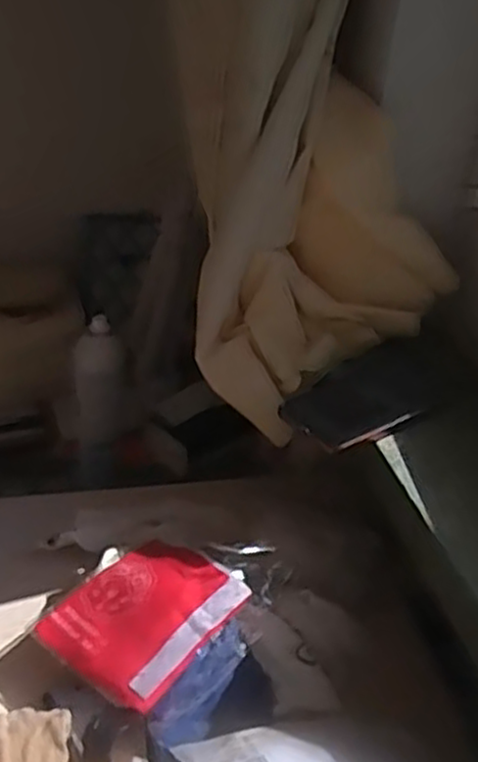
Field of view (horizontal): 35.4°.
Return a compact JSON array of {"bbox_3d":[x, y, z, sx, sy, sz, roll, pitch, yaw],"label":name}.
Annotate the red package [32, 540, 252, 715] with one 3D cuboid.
[{"bbox_3d":[-0.077,0.183,0.592,0.117,0.014,0.127,23,52,32],"label":"red package"}]

